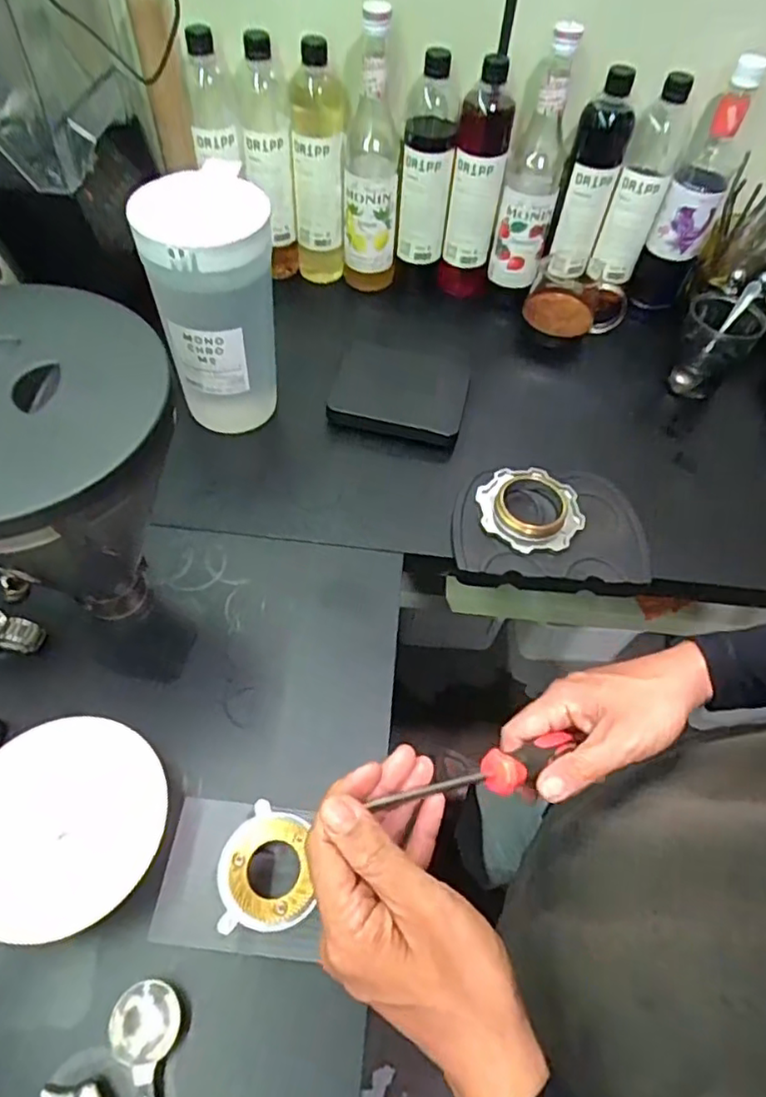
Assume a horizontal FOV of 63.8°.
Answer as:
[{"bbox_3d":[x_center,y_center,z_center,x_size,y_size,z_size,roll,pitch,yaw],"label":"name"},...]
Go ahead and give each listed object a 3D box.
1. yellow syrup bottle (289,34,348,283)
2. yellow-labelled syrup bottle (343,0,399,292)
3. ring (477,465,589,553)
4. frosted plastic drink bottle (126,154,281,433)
[{"bbox_3d":[-0.078,-0.458,0.753,0.061,0.274,0.059,-2,56,-5],"label":"yellow syrup bottle"},{"bbox_3d":[-0.012,-0.448,0.733,0.069,0.291,0.063,3,55,-2],"label":"yellow-labelled syrup bottle"},{"bbox_3d":[0.161,-0.047,0.666,0.109,0.023,0.108,2,55,-3],"label":"ring"},{"bbox_3d":[-0.168,-0.237,0.630,0.114,0.243,0.127,-10,57,-11],"label":"frosted plastic drink bottle"}]

